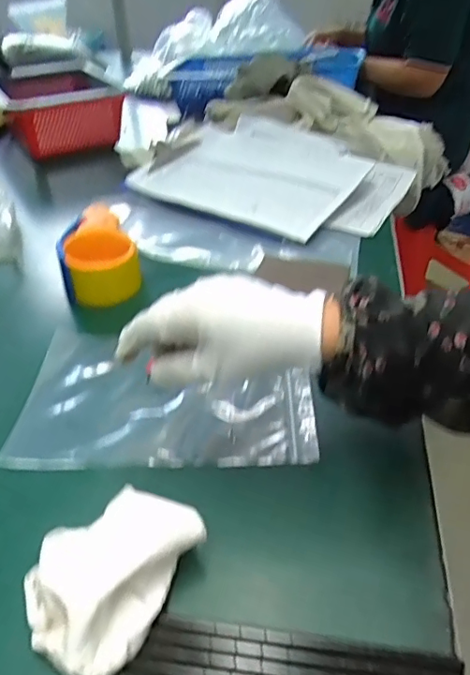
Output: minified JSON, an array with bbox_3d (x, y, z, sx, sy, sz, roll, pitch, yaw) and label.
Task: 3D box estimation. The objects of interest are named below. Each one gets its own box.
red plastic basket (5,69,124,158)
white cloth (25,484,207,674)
[{"bbox_3d":[-0.363,-0.458,1.073,0.193,0.098,0.348,-18,40,-18],"label":"red plastic basket"},{"bbox_3d":[-0.074,0.137,0.312,0.080,0.036,0.098,19,43,27],"label":"white cloth"}]

